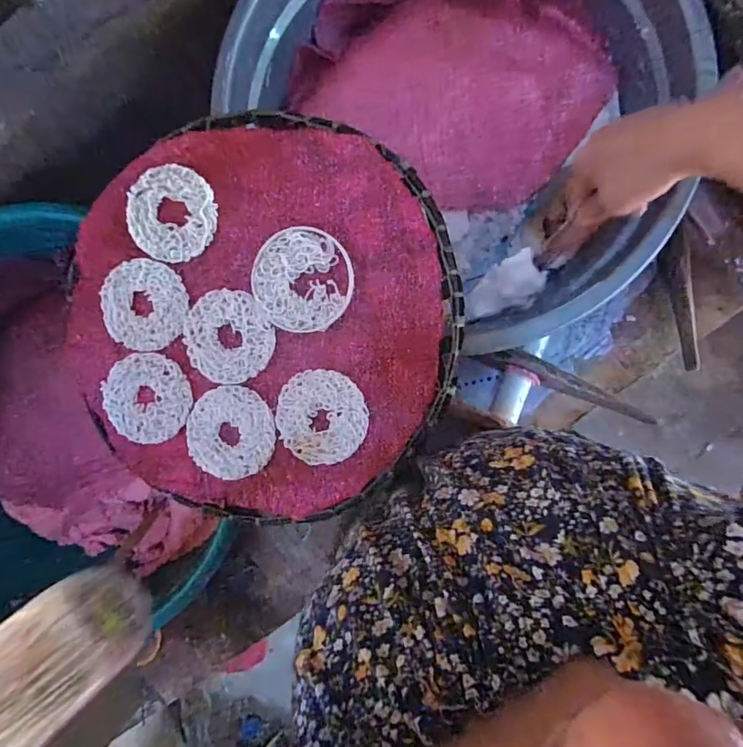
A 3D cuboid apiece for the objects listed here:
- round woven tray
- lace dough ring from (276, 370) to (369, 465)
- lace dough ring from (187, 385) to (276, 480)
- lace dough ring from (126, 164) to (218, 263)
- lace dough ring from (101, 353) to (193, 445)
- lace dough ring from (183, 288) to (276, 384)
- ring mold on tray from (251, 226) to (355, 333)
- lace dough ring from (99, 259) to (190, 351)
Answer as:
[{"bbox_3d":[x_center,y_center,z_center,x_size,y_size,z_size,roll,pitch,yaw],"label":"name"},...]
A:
[{"bbox_3d":[-0.100,-0.045,0.428,0.335,0.020,0.334,0,92,7],"label":"round woven tray"},{"bbox_3d":[-0.044,0.038,0.423,0.079,0.007,0.078,0,92,7],"label":"lace dough ring"},{"bbox_3d":[-0.126,0.053,0.435,0.078,0.004,0.080,0,92,7],"label":"lace dough ring"},{"bbox_3d":[-0.176,-0.140,0.432,0.077,0.016,0.078,0,92,7],"label":"lace dough ring"},{"bbox_3d":[-0.204,0.023,0.445,0.080,0.005,0.080,0,92,7],"label":"lace dough ring"},{"bbox_3d":[-0.127,-0.033,0.433,0.077,0.004,0.080,0,92,7],"label":"lace dough ring"},{"bbox_3d":[-0.059,-0.080,0.421,0.089,0.012,0.088,0,92,7],"label":"ring mold on tray"},{"bbox_3d":[-0.207,-0.062,0.441,0.081,0.004,0.077,33,96,5],"label":"lace dough ring"}]

